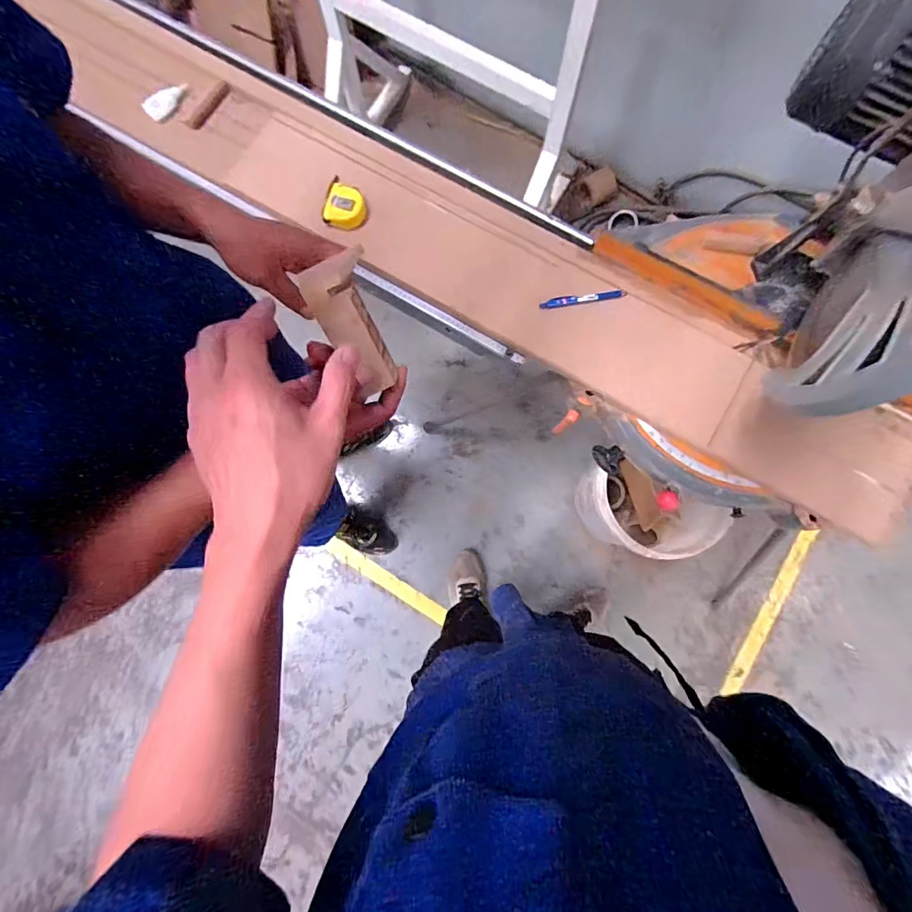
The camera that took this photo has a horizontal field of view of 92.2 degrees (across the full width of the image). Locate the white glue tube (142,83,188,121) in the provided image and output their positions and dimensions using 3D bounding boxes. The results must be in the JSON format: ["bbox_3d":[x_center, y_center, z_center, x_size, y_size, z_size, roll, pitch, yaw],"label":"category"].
[{"bbox_3d":[-0.533,-0.656,0.805,0.040,0.013,0.086,36,84,6],"label":"white glue tube"}]

